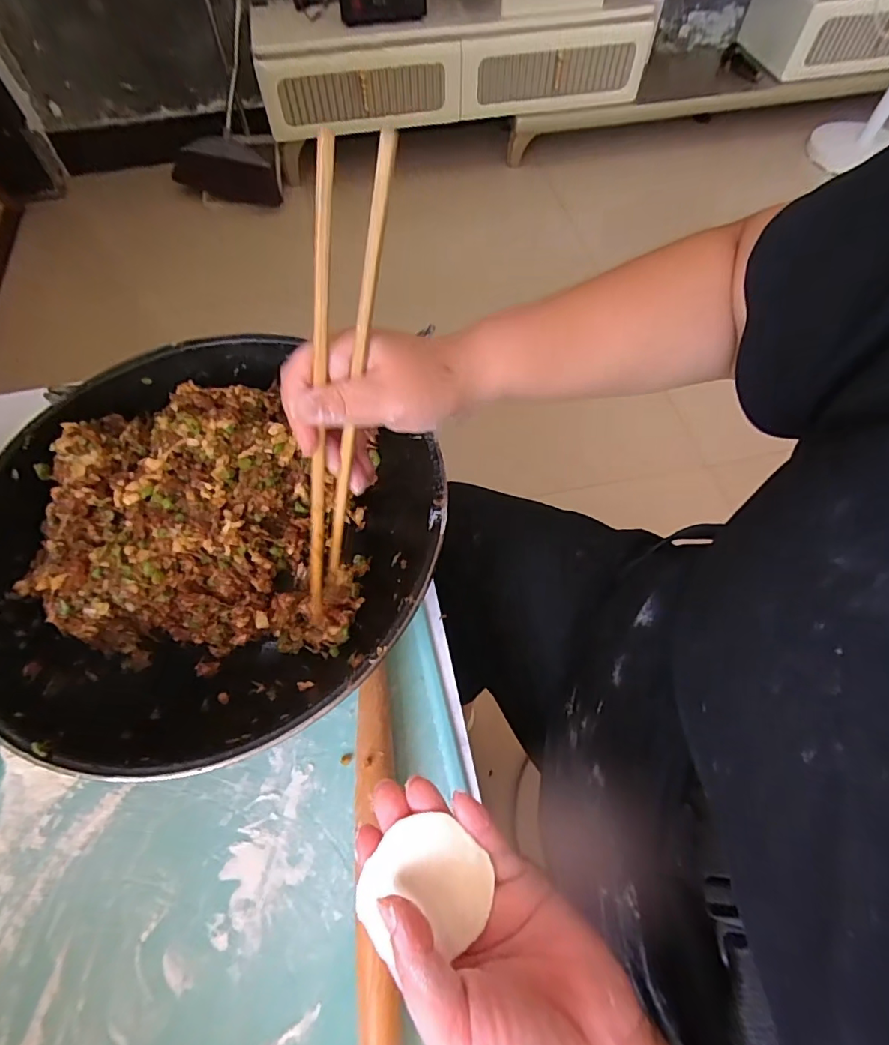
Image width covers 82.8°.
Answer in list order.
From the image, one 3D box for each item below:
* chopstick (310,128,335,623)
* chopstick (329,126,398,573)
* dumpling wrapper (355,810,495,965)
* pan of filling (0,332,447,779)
[{"bbox_3d":[-0.069,-0.048,0.278,0.008,0.267,0.005,15,31,9],"label":"chopstick"},{"bbox_3d":[-0.048,-0.065,0.272,0.008,0.235,0.008,26,37,14],"label":"chopstick"},{"bbox_3d":[-0.009,0.162,0.222,0.051,0.011,0.057,39,69,20],"label":"dumpling wrapper"},{"bbox_3d":[-0.155,0.015,0.374,0.301,0.110,0.300,-1,62,0],"label":"pan of filling"}]

